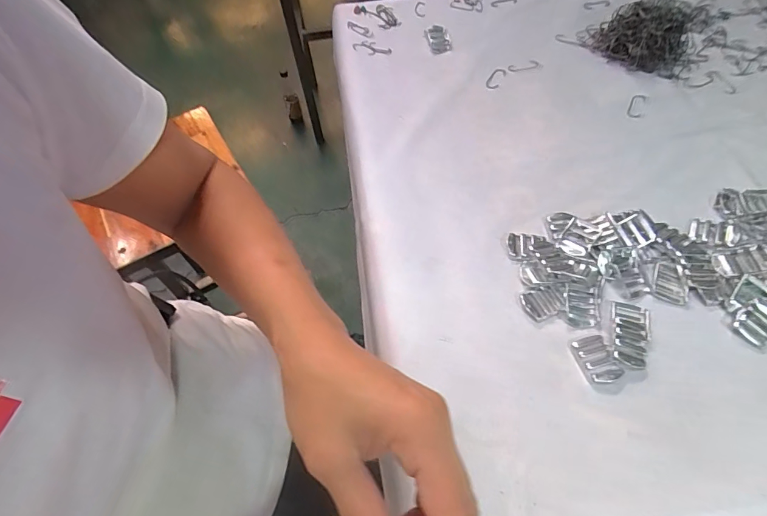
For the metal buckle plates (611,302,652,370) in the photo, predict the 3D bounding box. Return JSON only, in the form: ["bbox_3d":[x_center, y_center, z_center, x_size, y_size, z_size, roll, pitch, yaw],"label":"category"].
[{"bbox_3d":[0.213,0.065,0.359,0.032,0.010,0.061,14,60,12],"label":"metal buckle plates"}]

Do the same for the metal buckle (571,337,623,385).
[{"bbox_3d":[0.178,0.085,0.351,0.025,0.007,0.040,-17,58,-7],"label":"metal buckle"}]

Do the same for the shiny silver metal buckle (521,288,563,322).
[{"bbox_3d":[0.146,0.041,0.380,0.035,0.005,0.028,-13,58,-4],"label":"shiny silver metal buckle"}]

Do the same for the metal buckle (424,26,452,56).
[{"bbox_3d":[0.076,-0.314,0.602,0.028,0.012,0.054,-14,58,-5],"label":"metal buckle"}]

